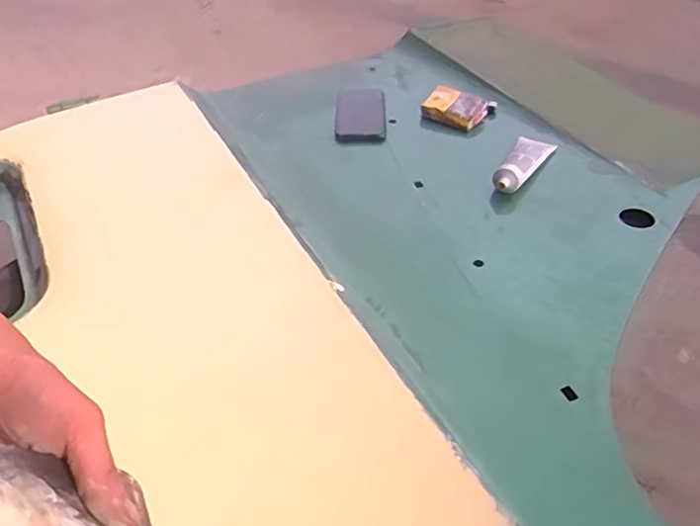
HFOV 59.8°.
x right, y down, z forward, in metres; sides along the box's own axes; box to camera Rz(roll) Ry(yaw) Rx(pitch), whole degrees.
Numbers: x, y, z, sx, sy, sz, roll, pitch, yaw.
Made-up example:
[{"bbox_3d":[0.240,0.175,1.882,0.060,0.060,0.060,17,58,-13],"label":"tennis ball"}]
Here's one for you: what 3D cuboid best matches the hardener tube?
[{"bbox_3d":[0.238,-0.139,0.828,0.055,0.032,0.149,21,48,21],"label":"hardener tube"}]

